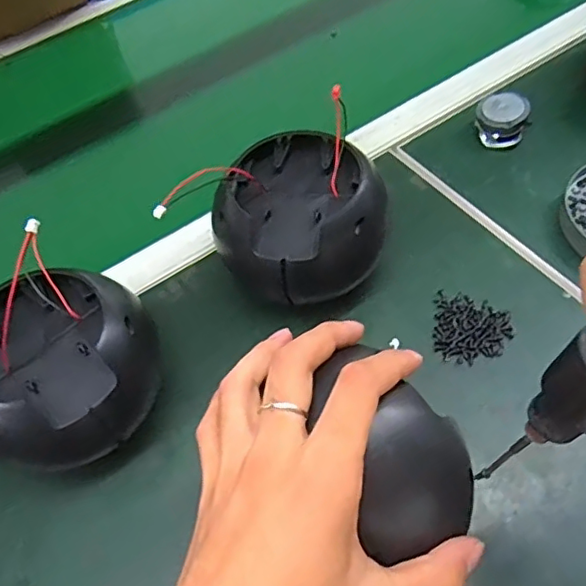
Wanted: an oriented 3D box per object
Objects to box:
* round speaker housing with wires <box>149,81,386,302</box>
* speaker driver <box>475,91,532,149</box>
[{"bbox_3d":[-0.002,-0.056,0.428,0.120,0.099,0.122,-4,55,5],"label":"round speaker housing with wires"},{"bbox_3d":[0.190,-0.157,0.526,0.045,0.029,0.044,12,58,15],"label":"speaker driver"}]

